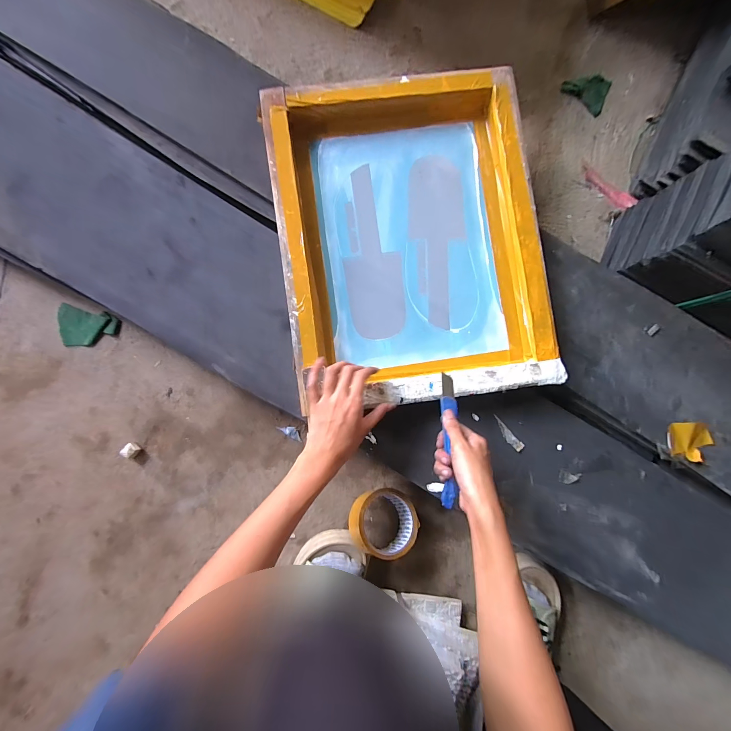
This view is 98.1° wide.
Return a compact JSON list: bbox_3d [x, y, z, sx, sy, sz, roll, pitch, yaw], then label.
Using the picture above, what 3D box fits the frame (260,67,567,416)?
[{"bbox_3d":[0.066,-0.184,0.469,0.366,0.047,0.457,-7,90,0],"label":"frame"}]

